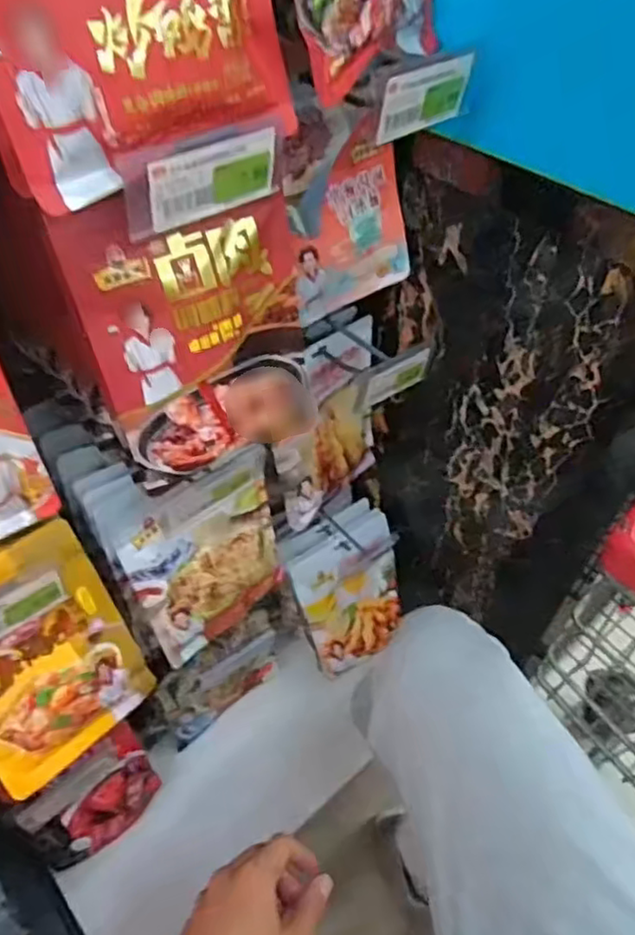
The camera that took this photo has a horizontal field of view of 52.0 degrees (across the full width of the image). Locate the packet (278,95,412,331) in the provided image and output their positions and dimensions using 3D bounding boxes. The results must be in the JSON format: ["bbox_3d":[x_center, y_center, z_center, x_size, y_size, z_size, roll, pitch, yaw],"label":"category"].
[{"bbox_3d":[0.025,-0.227,0.581,0.128,0.169,0.013,-31,39,-25],"label":"packet"}]

